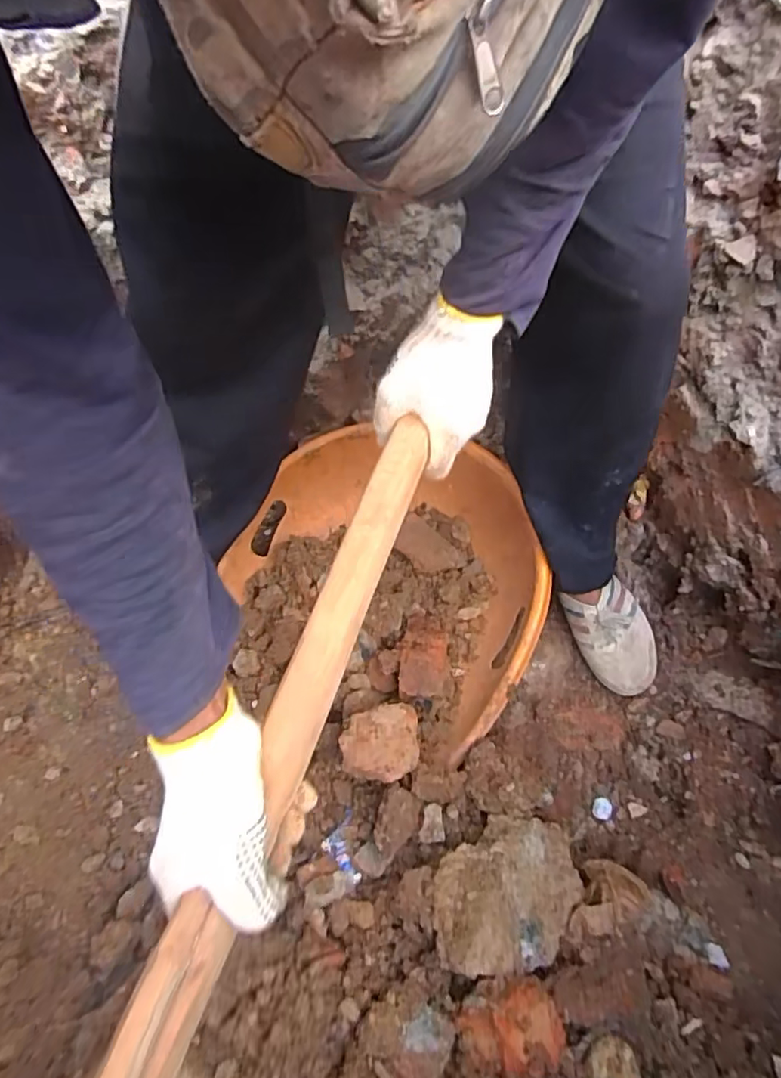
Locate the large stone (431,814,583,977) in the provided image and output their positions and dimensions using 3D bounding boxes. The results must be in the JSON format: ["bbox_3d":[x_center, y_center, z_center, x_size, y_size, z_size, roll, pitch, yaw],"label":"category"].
[{"bbox_3d":[0.116,0.343,0.585,0.124,0.088,0.175,28,59,25],"label":"large stone"}]

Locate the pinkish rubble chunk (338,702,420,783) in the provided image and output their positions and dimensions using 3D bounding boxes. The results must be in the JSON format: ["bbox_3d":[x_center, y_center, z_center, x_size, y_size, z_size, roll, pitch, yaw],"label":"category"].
[{"bbox_3d":[-0.015,0.224,0.657,0.086,0.034,0.078,9,61,-15],"label":"pinkish rubble chunk"}]

